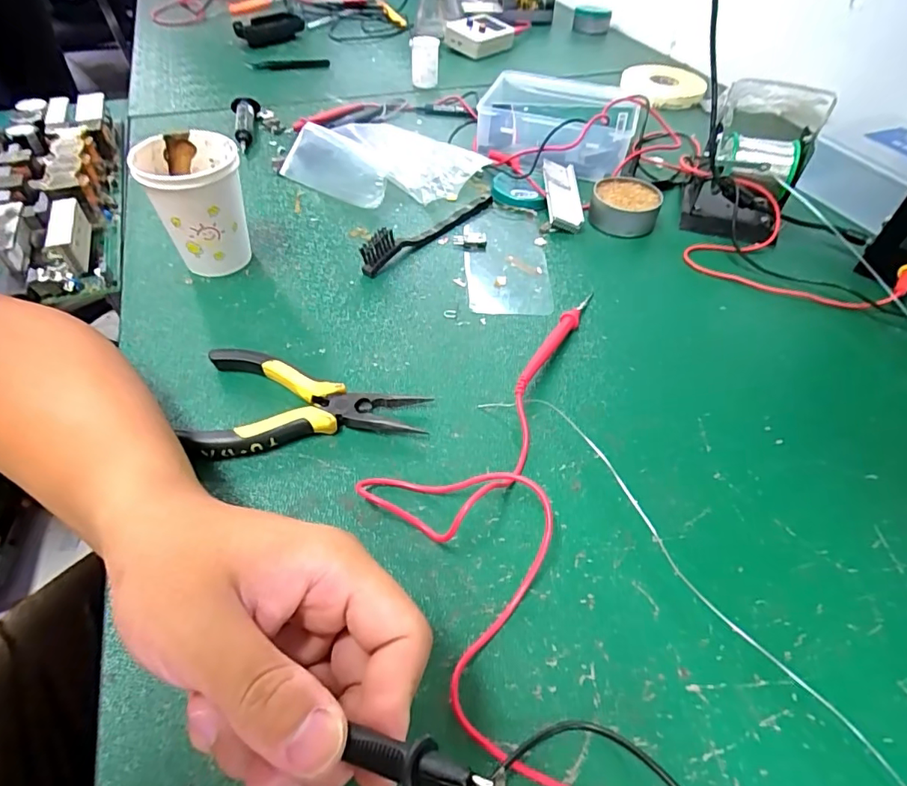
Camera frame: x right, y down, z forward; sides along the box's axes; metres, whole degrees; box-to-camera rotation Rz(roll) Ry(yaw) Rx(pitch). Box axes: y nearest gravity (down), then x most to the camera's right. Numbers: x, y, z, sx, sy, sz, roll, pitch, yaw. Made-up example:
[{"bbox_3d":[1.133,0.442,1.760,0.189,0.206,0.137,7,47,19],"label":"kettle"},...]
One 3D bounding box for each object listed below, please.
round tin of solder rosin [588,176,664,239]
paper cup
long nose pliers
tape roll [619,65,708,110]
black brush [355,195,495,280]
[{"bbox_3d":[0.167,-0.182,0.507,0.062,0.030,0.064,1,49,-1],"label":"round tin of solder rosin"},{"bbox_3d":[-0.198,-0.145,0.414,0.067,0.092,0.068,1,49,-1],"label":"paper cup"},{"bbox_3d":[-0.093,0.011,0.333,0.141,0.019,0.079,4,49,1],"label":"long nose pliers"},{"bbox_3d":[0.293,-0.432,0.732,0.103,0.024,0.107,1,49,-1],"label":"tape roll"},{"bbox_3d":[-0.018,-0.154,0.469,0.015,0.032,0.163,37,58,26],"label":"black brush"}]

